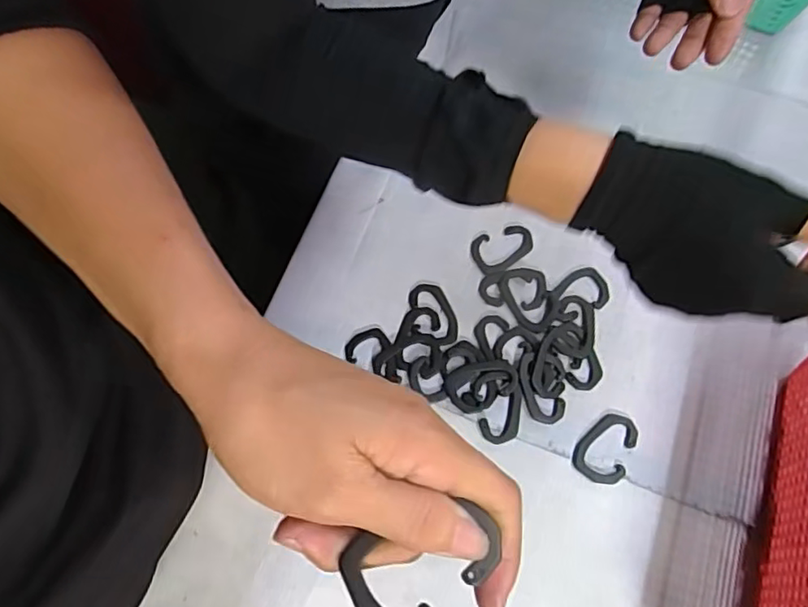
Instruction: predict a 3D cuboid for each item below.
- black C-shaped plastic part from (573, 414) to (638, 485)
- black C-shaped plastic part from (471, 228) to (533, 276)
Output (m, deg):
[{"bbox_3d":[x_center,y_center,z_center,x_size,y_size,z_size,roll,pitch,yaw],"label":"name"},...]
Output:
[{"bbox_3d":[0.144,0.102,0.420,0.036,0.004,0.051,24,69,11],"label":"black C-shaped plastic part"},{"bbox_3d":[0.080,-0.046,0.483,0.051,0.006,0.036,-33,70,-13],"label":"black C-shaped plastic part"}]

